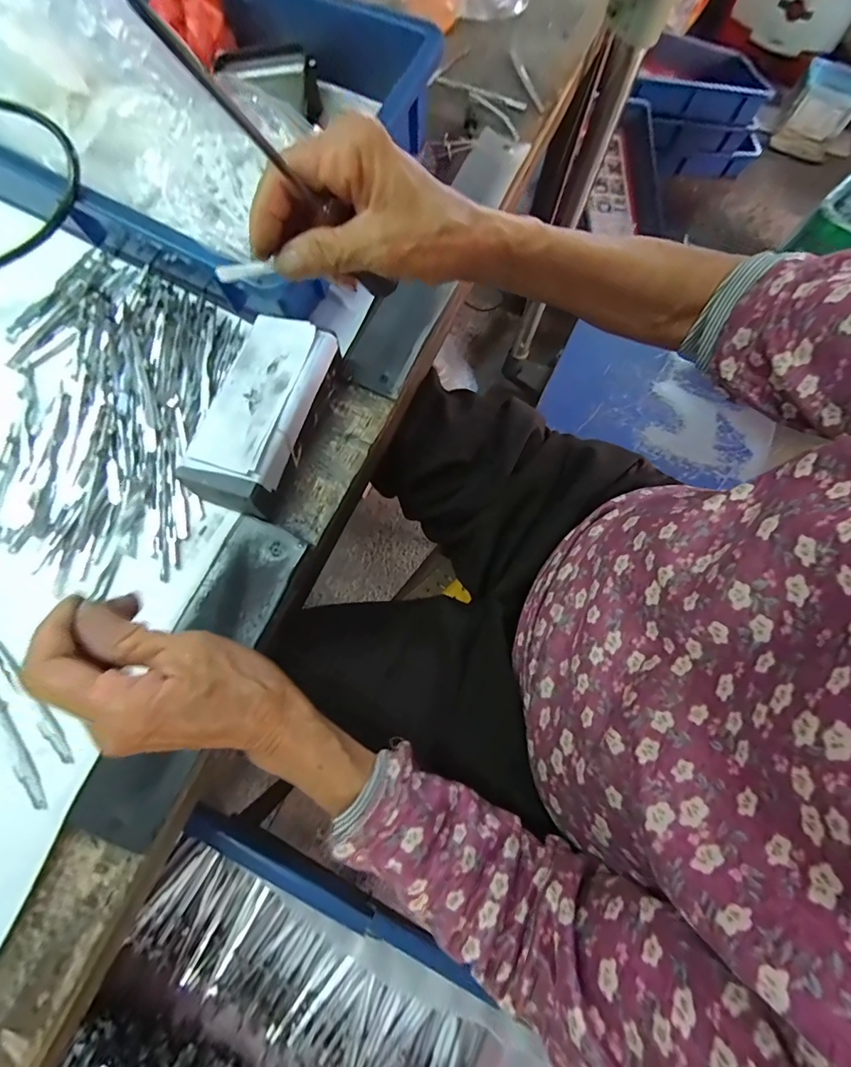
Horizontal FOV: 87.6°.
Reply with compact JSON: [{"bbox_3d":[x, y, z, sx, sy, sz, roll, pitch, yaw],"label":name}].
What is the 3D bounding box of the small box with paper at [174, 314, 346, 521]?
[{"bbox_3d":[-0.121,-0.088,0.340,0.064,0.050,0.150,17,73,3],"label":"small box with paper"}]

